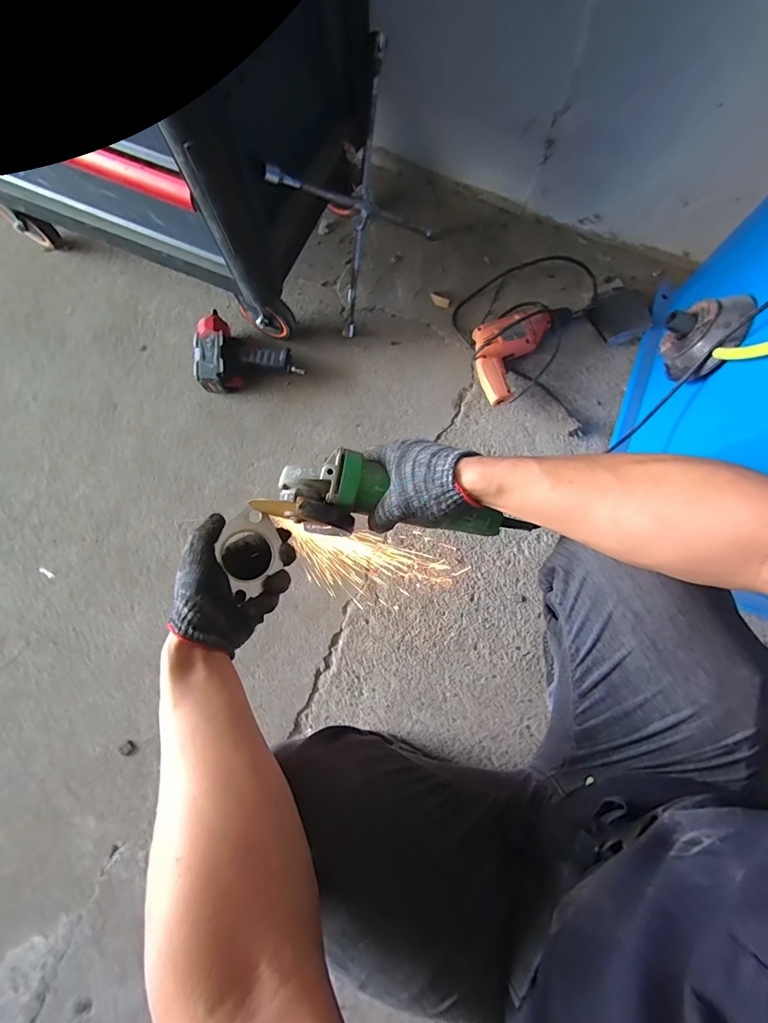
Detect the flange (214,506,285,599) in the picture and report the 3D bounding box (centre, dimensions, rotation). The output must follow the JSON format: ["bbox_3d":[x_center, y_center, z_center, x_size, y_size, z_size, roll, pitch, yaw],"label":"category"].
[{"bbox_3d":[-0.147,0.042,0.430,0.067,0.011,0.088,-27,88,-25],"label":"flange"}]

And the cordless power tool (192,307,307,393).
[{"bbox_3d":[-0.283,-0.346,0.819,0.212,0.062,0.168,-4,79,0],"label":"cordless power tool"}]

